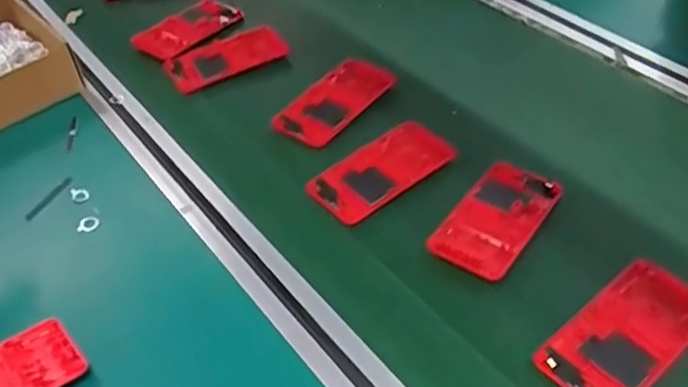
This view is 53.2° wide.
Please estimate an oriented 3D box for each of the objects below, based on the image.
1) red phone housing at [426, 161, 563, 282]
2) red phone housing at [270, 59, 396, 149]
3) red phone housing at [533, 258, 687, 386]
[{"bbox_3d":[0.121,0.017,0.537,0.060,0.012,0.123,26,51,26],"label":"red phone housing"},{"bbox_3d":[-0.009,-0.093,0.662,0.061,0.013,0.125,28,52,28],"label":"red phone housing"},{"bbox_3d":[0.190,0.093,0.456,0.125,0.012,0.062,-31,51,-26],"label":"red phone housing"}]

